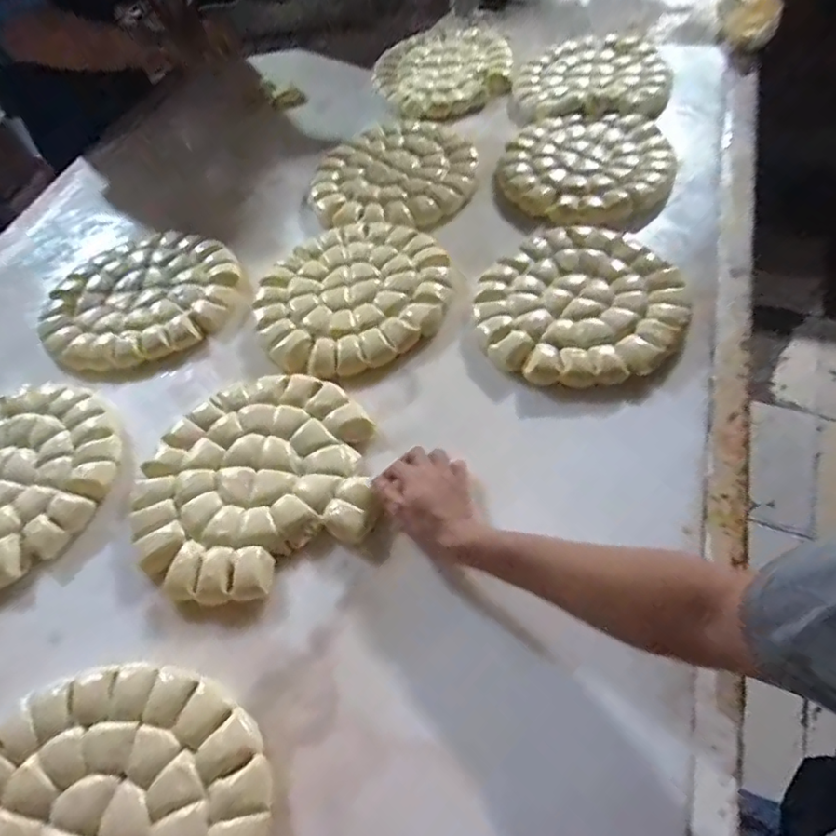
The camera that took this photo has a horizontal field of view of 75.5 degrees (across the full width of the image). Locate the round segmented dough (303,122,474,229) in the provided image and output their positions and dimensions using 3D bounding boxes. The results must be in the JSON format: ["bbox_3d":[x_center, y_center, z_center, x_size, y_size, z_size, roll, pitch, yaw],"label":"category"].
[{"bbox_3d":[-0.041,-0.414,0.916,0.273,0.036,0.242,-2,59,4],"label":"round segmented dough"}]

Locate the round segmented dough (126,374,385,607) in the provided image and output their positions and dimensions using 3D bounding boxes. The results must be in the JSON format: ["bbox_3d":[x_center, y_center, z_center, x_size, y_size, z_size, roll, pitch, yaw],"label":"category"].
[{"bbox_3d":[-0.188,0.063,0.616,0.274,0.029,0.249,-25,60,-10],"label":"round segmented dough"}]

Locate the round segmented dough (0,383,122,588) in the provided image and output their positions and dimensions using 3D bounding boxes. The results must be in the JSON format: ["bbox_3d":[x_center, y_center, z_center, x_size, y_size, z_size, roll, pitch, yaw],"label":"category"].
[{"bbox_3d":[-0.506,0.074,0.654,0.263,0.026,0.267,-2,59,3],"label":"round segmented dough"}]

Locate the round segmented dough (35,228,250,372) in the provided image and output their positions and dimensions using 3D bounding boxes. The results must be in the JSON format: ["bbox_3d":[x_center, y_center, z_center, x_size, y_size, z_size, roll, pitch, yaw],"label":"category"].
[{"bbox_3d":[-0.416,-0.186,0.811,0.290,0.027,0.253,-21,60,-8],"label":"round segmented dough"}]

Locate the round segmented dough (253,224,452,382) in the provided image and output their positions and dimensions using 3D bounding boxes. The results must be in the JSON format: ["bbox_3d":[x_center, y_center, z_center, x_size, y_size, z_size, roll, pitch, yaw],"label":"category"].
[{"bbox_3d":[-0.094,-0.178,0.772,0.277,0.029,0.255,-2,59,3],"label":"round segmented dough"}]

